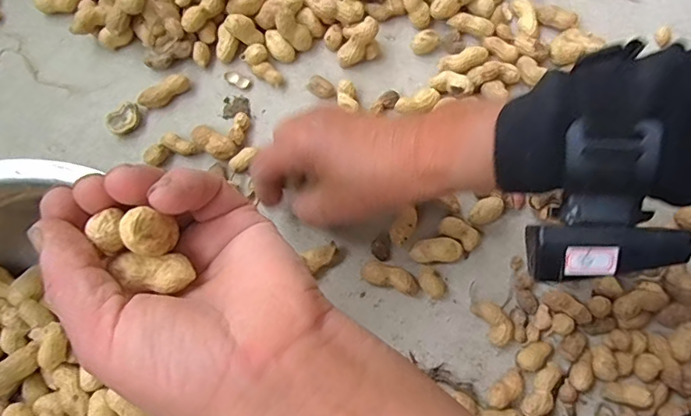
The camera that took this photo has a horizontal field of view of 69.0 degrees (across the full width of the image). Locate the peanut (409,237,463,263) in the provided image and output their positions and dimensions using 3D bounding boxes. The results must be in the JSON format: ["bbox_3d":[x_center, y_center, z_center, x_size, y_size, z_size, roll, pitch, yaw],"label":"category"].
[{"bbox_3d":[0.061,0.029,0.337,0.034,0.013,0.017,-2,76,-1],"label":"peanut"}]

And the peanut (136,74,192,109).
[{"bbox_3d":[-0.132,-0.085,0.369,0.038,0.013,0.012,-35,79,-9],"label":"peanut"}]

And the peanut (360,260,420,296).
[{"bbox_3d":[0.030,0.046,0.333,0.039,0.015,0.015,17,77,3],"label":"peanut"}]

